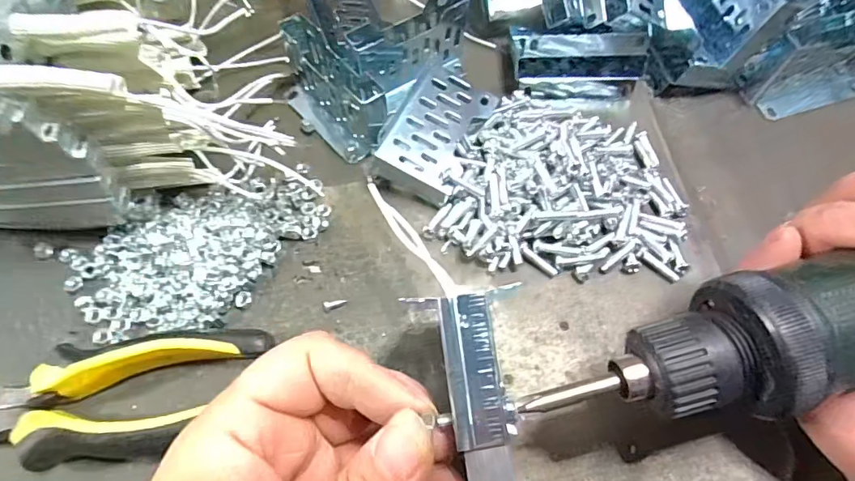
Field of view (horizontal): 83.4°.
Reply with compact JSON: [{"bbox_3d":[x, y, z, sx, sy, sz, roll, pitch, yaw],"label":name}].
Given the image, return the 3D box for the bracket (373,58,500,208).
[{"bbox_3d":[0.004,-0.059,0.266,0.043,0.023,0.088,22,64,12],"label":"bracket"}]

